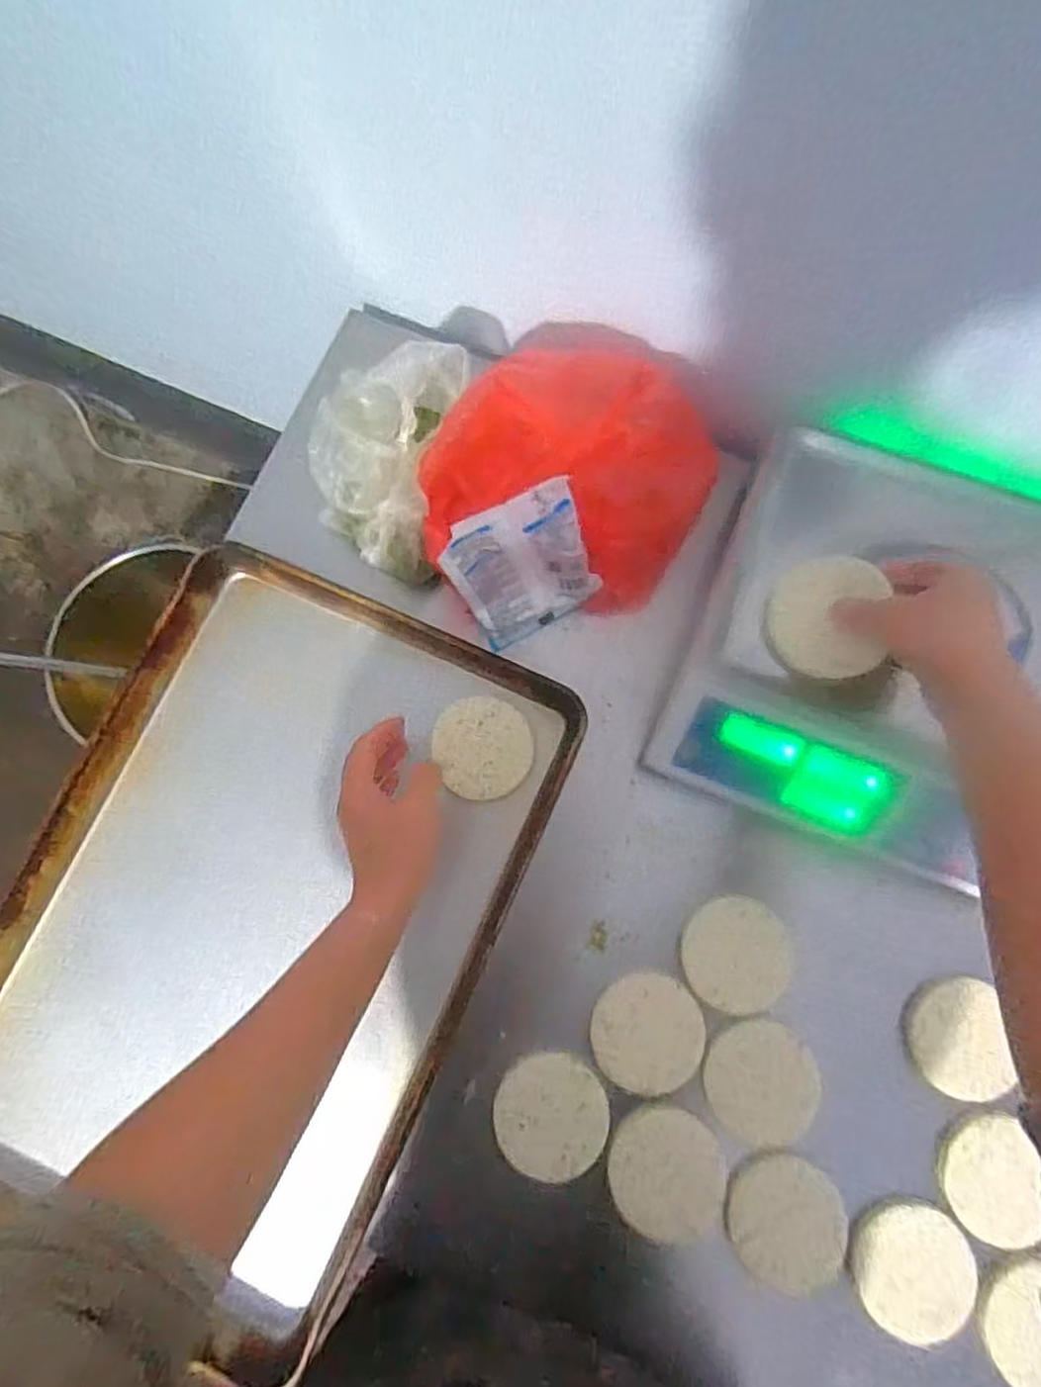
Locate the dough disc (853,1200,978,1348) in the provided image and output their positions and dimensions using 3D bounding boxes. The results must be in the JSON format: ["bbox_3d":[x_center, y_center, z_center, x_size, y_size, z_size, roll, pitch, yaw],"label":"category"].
[{"bbox_3d":[0.320,0.466,0.561,0.084,0.018,0.093,28,81,6],"label":"dough disc"}]

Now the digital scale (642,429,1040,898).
[{"bbox_3d":[0.332,-0.038,0.599,0.334,0.110,0.351,23,80,6],"label":"digital scale"}]

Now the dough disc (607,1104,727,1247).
[{"bbox_3d":[0.123,0.401,0.579,0.093,0.007,0.098,0,79,1],"label":"dough disc"}]

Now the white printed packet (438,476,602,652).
[{"bbox_3d":[0.003,-0.110,0.613,0.118,0.155,0.020,-24,56,5],"label":"white printed packet"}]

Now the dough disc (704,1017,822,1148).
[{"bbox_3d":[0.206,0.330,0.589,0.091,0.005,0.097,0,79,1],"label":"dough disc"}]

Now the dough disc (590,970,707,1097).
[{"bbox_3d":[0.110,0.291,0.594,0.092,0.006,0.094,0,79,1],"label":"dough disc"}]

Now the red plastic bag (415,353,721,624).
[{"bbox_3d":[0.038,-0.175,0.616,0.246,0.176,0.152,16,80,4],"label":"red plastic bag"}]

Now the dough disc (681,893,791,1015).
[{"bbox_3d":[0.192,0.230,0.615,0.091,0.012,0.094,0,79,1],"label":"dough disc"}]

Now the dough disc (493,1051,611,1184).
[{"bbox_3d":[0.027,0.356,0.583,0.093,0.009,0.091,0,79,1],"label":"dough disc"}]

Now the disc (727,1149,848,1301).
[{"bbox_3d":[0.218,0.433,0.565,0.089,0.011,0.097,0,79,1],"label":"disc"}]

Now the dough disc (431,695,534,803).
[{"bbox_3d":[-0.035,0.051,0.647,0.091,0.010,0.093,0,79,1],"label":"dough disc"}]

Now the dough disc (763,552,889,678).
[{"bbox_3d":[0.236,-0.059,0.540,0.082,0.008,0.092,3,94,28],"label":"dough disc"}]

